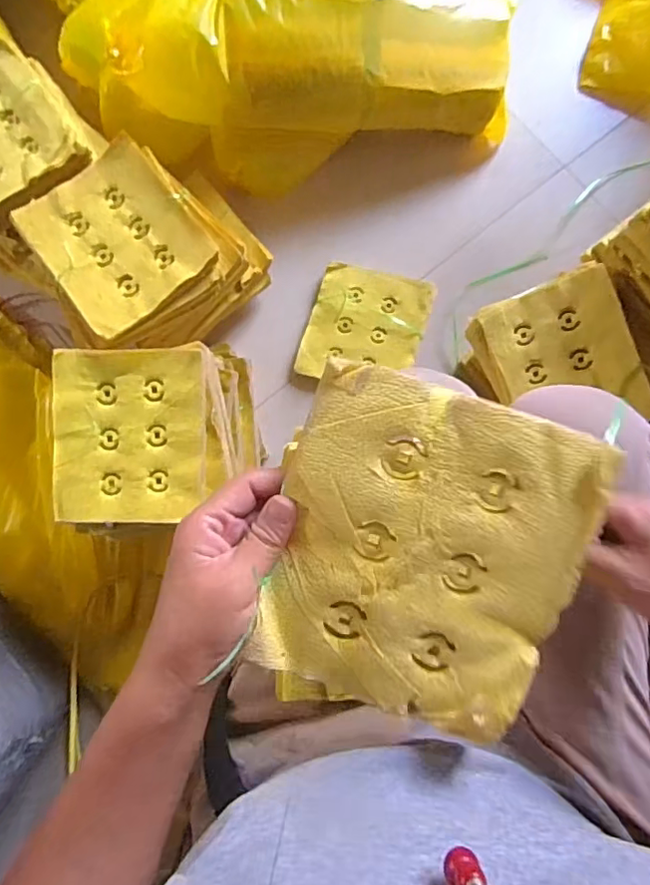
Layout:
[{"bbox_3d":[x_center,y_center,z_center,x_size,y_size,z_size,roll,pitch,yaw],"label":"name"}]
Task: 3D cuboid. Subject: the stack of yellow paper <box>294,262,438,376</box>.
[{"bbox_3d":[0.062,-0.175,0.851,0.172,0.017,0.179,16,84,7],"label":"stack of yellow paper"}]

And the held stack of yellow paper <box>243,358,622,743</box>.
[{"bbox_3d":[0.053,0.066,0.313,0.163,0.012,0.189,17,99,3],"label":"held stack of yellow paper"}]

